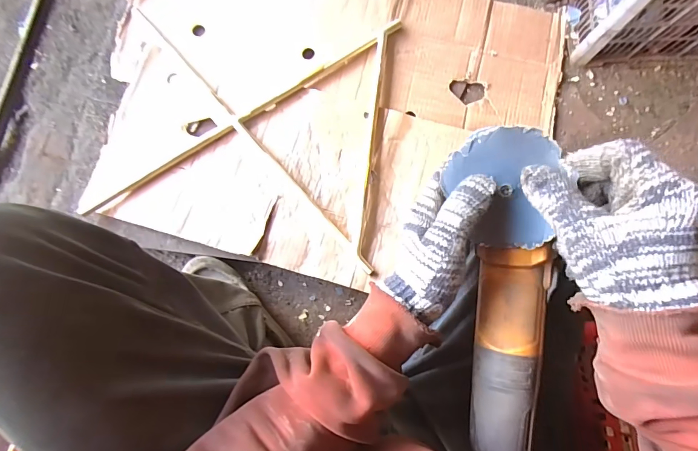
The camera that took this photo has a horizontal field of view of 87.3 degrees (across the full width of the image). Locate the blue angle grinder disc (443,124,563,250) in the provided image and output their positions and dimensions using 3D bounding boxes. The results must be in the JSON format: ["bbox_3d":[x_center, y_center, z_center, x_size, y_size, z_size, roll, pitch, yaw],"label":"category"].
[{"bbox_3d":[0.125,-0.028,0.304,0.084,0.011,0.099,-5,103,15],"label":"blue angle grinder disc"}]

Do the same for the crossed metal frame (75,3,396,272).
[{"bbox_3d":[-0.180,-0.185,0.673,0.493,0.028,0.459,7,82,3],"label":"crossed metal frame"}]

